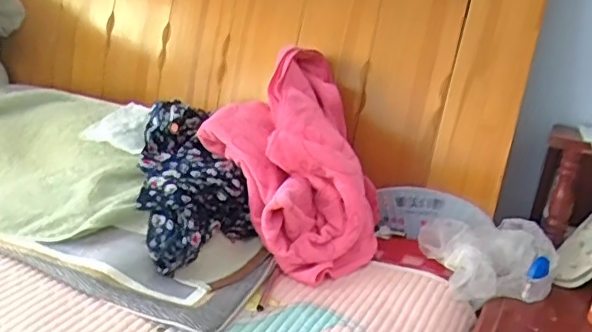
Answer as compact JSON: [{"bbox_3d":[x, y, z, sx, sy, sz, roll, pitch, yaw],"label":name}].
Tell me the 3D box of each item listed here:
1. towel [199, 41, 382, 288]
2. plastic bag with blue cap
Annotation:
[{"bbox_3d":[0.011,-0.015,0.767,0.206,0.214,0.213,21,24,36],"label":"towel"},{"bbox_3d":[0.243,0.108,0.736,0.143,0.062,0.133,3,19,-9],"label":"plastic bag with blue cap"}]

